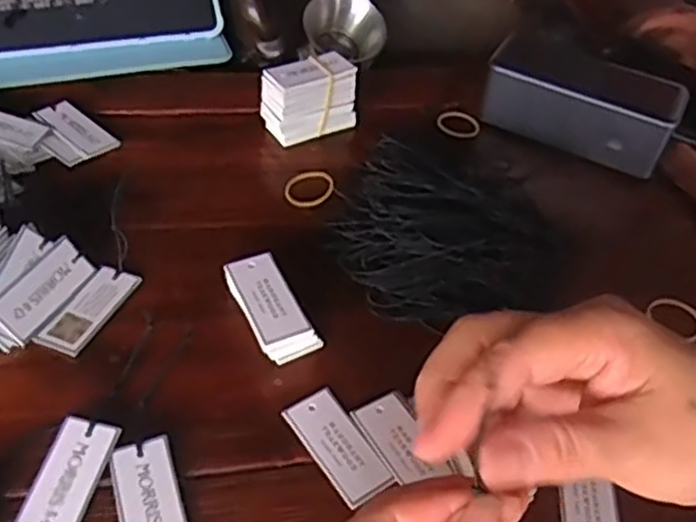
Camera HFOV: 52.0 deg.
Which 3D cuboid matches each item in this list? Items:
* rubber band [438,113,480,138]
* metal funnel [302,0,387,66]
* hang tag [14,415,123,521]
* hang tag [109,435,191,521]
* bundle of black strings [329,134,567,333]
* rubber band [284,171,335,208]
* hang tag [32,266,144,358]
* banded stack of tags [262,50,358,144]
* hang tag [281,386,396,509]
[{"bbox_3d":[0.080,-0.099,0.517,0.029,0.004,0.031,3,46,-3],"label":"rubber band"},{"bbox_3d":[-0.002,-0.203,0.610,0.068,0.059,0.082,6,46,-2],"label":"metal funnel"},{"bbox_3d":[-0.123,0.097,0.310,0.027,0.004,0.059,13,53,3],"label":"hang tag"},{"bbox_3d":[-0.085,0.105,0.307,0.028,0.004,0.058,-16,54,-16],"label":"hang tag"},{"bbox_3d":[0.060,-0.013,0.413,0.124,0.031,0.112,18,47,11],"label":"bundle of black strings"},{"bbox_3d":[-0.025,-0.048,0.457,0.031,0.005,0.033,3,46,-3],"label":"rubber band"},{"bbox_3d":[-0.135,0.025,0.374,0.025,0.004,0.057,21,48,14],"label":"hang tag"},{"bbox_3d":[-0.024,-0.110,0.485,0.060,0.047,0.032,-23,53,-25],"label":"banded stack of tags"},{"bbox_3d":[-0.005,0.086,0.336,0.027,0.004,0.059,-25,54,-26],"label":"hang tag"}]

